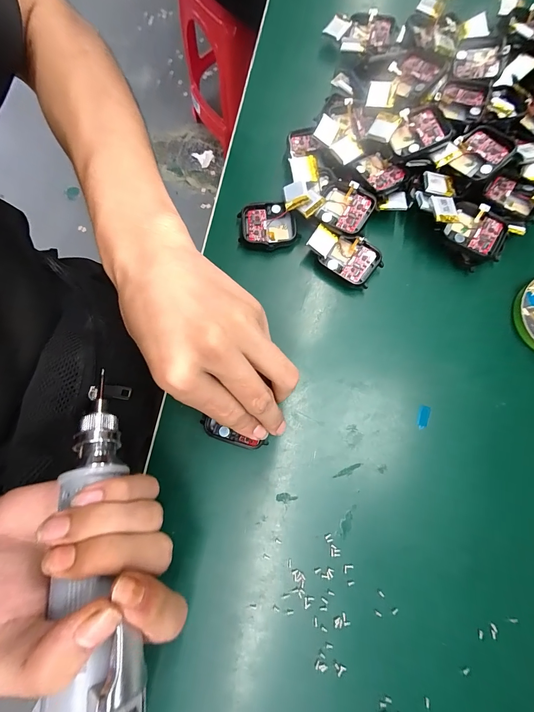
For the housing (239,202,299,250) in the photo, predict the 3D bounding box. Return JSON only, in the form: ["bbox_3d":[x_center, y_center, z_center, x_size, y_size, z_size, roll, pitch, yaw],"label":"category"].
[{"bbox_3d":[0.001,-0.103,0.244,0.044,0.011,0.039,-7,79,0],"label":"housing"}]

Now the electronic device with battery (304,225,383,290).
[{"bbox_3d":[0.060,-0.078,0.235,0.054,0.017,0.035,36,82,8],"label":"electronic device with battery"}]

